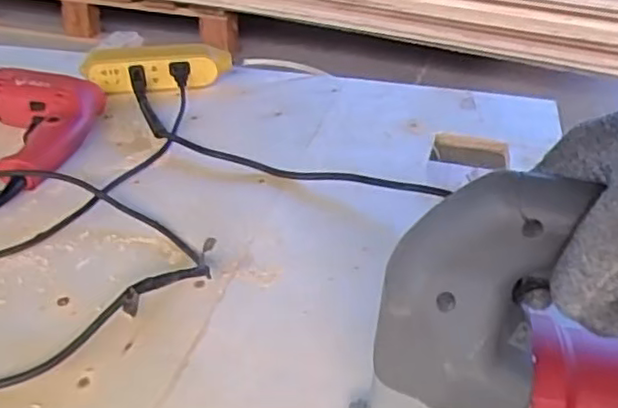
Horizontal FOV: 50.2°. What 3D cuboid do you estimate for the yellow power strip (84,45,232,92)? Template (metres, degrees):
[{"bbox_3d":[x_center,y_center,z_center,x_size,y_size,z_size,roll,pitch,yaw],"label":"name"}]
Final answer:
[{"bbox_3d":[-0.205,-0.185,0.908,0.202,0.055,0.048,-4,32,-13],"label":"yellow power strip"}]

